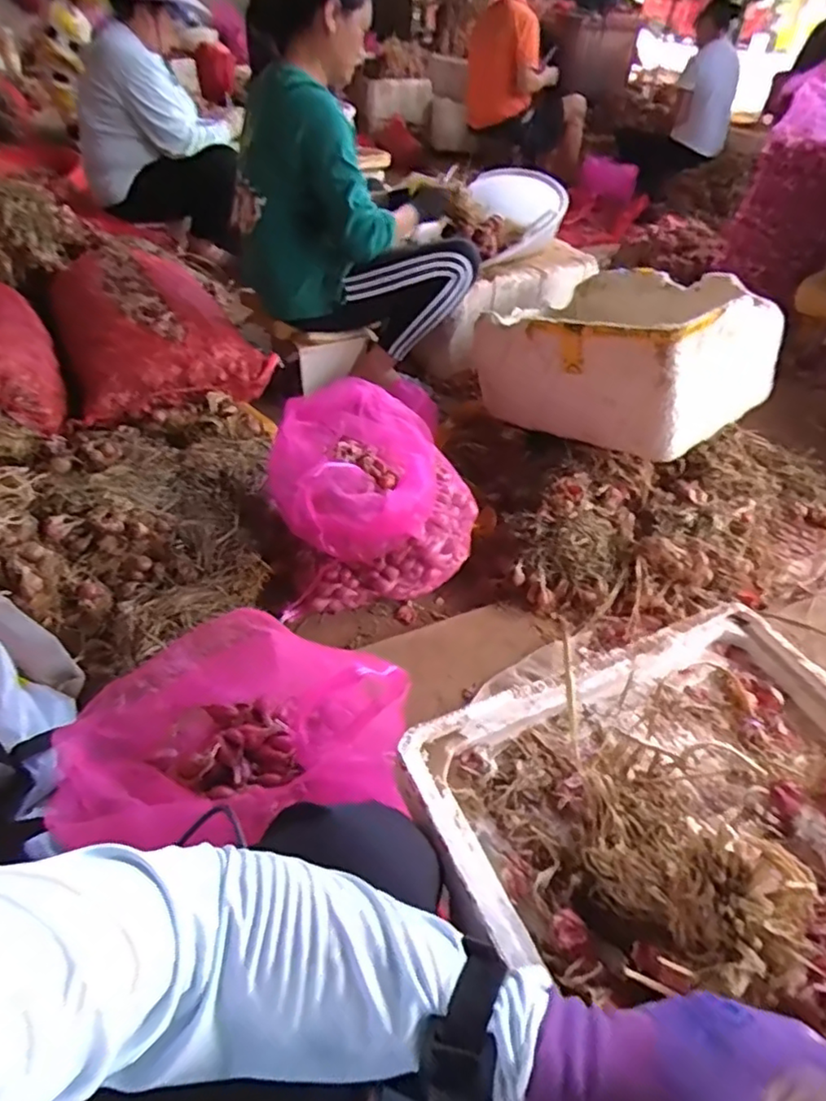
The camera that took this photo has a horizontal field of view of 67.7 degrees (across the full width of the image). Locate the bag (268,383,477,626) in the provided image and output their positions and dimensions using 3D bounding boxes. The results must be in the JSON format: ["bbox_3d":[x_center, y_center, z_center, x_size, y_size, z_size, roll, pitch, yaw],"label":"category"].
[{"bbox_3d":[-0.083,-0.106,1.190,0.359,0.294,0.315,-8,45,-11],"label":"bag"}]

